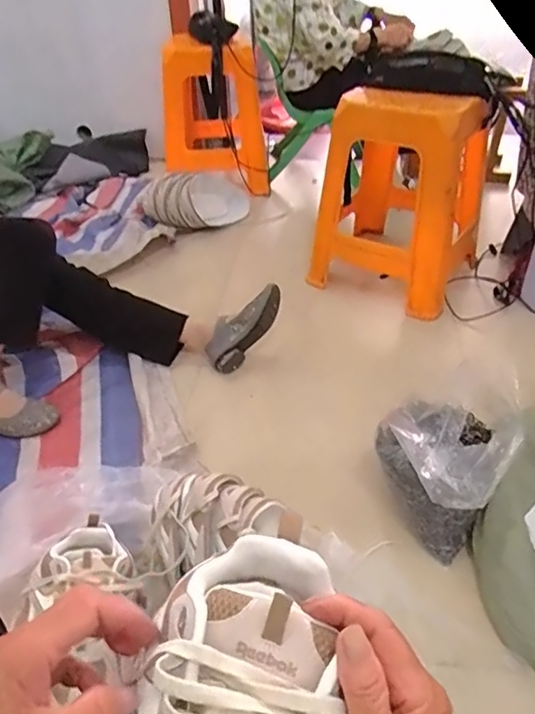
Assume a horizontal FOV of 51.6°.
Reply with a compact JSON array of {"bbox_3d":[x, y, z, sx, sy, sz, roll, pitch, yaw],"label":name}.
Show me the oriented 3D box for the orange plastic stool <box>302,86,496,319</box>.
[{"bbox_3d":[0.359,-0.423,1.425,0.367,0.466,0.357,25,46,29],"label":"orange plastic stool"}]

